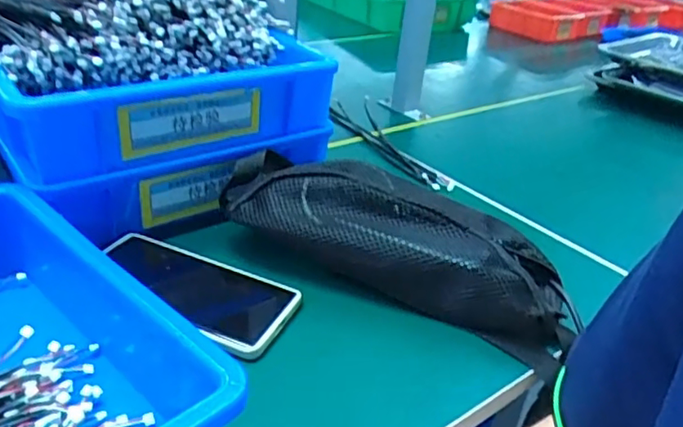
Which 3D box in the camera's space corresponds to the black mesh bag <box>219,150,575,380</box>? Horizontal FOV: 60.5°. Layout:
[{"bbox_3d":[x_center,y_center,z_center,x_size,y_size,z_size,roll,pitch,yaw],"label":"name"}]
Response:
[{"bbox_3d":[0.043,0.014,0.498,0.276,0.080,0.123,18,32,20],"label":"black mesh bag"}]

